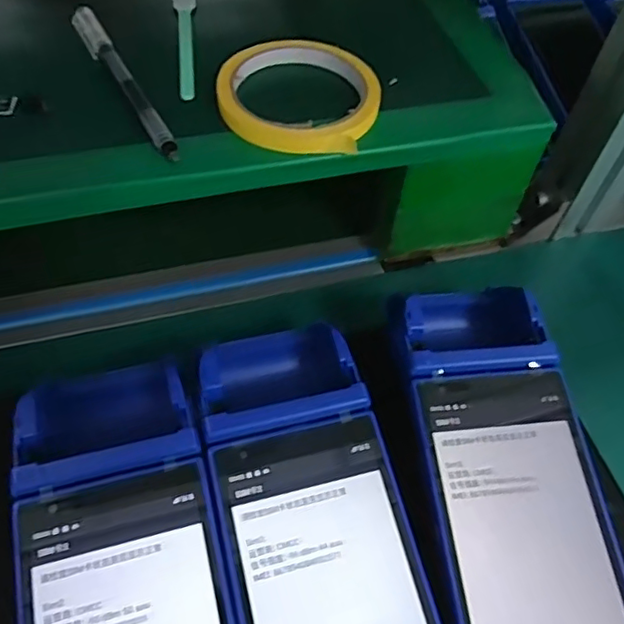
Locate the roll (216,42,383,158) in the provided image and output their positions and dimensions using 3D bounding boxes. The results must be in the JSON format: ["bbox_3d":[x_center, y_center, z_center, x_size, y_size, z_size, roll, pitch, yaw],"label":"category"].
[{"bbox_3d":[-0.006,-0.120,0.327,0.088,0.014,0.085,1,54,-2],"label":"roll"}]

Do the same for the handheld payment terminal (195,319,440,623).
[{"bbox_3d":[0.004,0.100,0.255,0.079,0.035,0.211,-11,55,-11],"label":"handheld payment terminal"}]

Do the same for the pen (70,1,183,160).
[{"bbox_3d":[-0.105,-0.130,0.329,0.014,0.009,0.145,-24,59,-19],"label":"pen"}]

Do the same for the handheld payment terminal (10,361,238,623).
[{"bbox_3d":[-0.073,0.125,0.245,0.079,0.035,0.214,-13,65,-12],"label":"handheld payment terminal"}]

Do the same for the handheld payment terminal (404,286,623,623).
[{"bbox_3d":[0.093,0.080,0.293,0.083,0.053,0.217,0,58,-3],"label":"handheld payment terminal"}]

